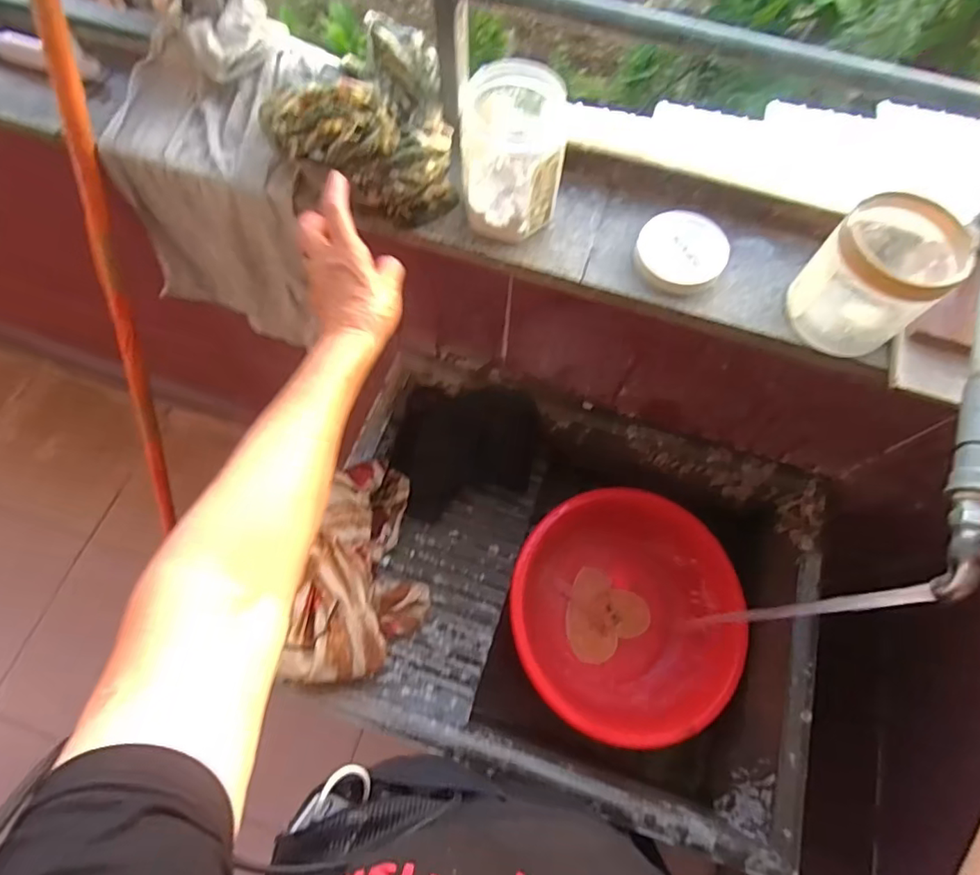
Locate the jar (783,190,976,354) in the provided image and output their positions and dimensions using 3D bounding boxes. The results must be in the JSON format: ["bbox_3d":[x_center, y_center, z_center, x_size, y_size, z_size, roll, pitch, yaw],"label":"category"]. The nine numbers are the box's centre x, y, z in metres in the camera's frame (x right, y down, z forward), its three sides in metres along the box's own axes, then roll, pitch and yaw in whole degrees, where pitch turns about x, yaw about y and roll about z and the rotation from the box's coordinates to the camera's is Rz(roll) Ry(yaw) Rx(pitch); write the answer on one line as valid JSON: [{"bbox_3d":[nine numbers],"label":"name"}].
[{"bbox_3d":[0.345,-0.146,0.492,0.112,0.102,0.096,-36,74,-14],"label":"jar"}]

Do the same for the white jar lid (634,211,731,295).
[{"bbox_3d":[0.189,-0.183,0.549,0.086,0.016,0.087,0,69,-1],"label":"white jar lid"}]

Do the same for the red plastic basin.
[{"bbox_3d":[0.177,0.228,0.743,0.290,0.127,0.303,0,69,-1],"label":"red plastic basin"}]

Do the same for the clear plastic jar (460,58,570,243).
[{"bbox_3d":[0.023,-0.260,0.517,0.089,0.120,0.097,0,69,-1],"label":"clear plastic jar"}]

